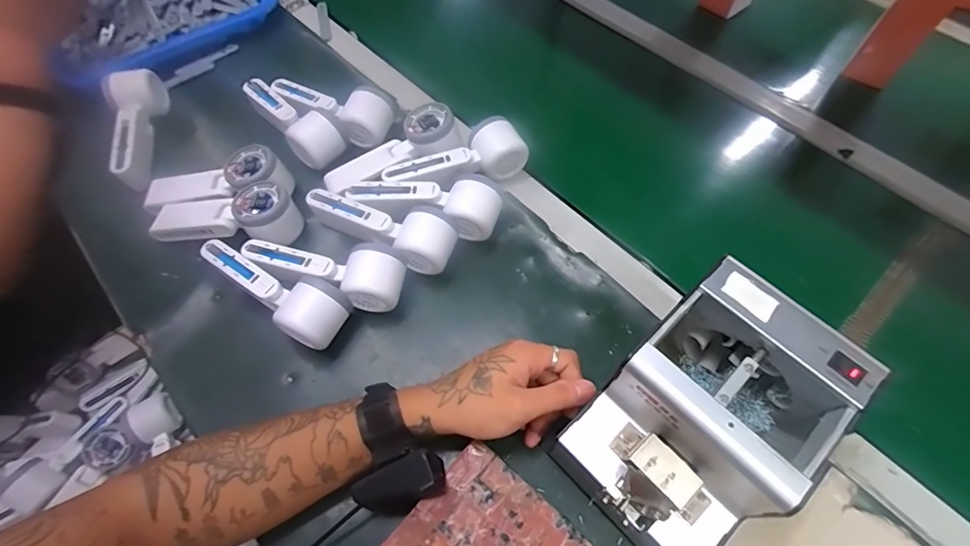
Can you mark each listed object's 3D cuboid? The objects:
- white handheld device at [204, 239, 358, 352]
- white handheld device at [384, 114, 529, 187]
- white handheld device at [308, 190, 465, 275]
[{"bbox_3d":[-0.211,0.017,0.476,0.155,0.045,0.057,27,64,15],"label":"white handheld device"},{"bbox_3d":[-0.032,-0.124,0.540,0.160,0.044,0.058,-24,63,-12],"label":"white handheld device"},{"bbox_3d":[-0.107,-0.054,0.518,0.161,0.062,0.062,27,64,15],"label":"white handheld device"}]

